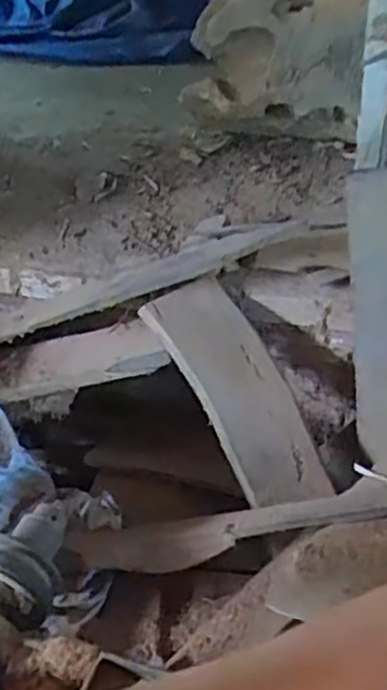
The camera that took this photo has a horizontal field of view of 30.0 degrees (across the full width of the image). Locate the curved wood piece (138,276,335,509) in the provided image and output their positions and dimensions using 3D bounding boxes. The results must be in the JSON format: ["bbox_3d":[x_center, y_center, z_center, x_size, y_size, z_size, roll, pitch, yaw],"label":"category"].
[{"bbox_3d":[0.098,0.087,1.395,0.174,0.092,0.472,-24,77,-28],"label":"curved wood piece"}]

